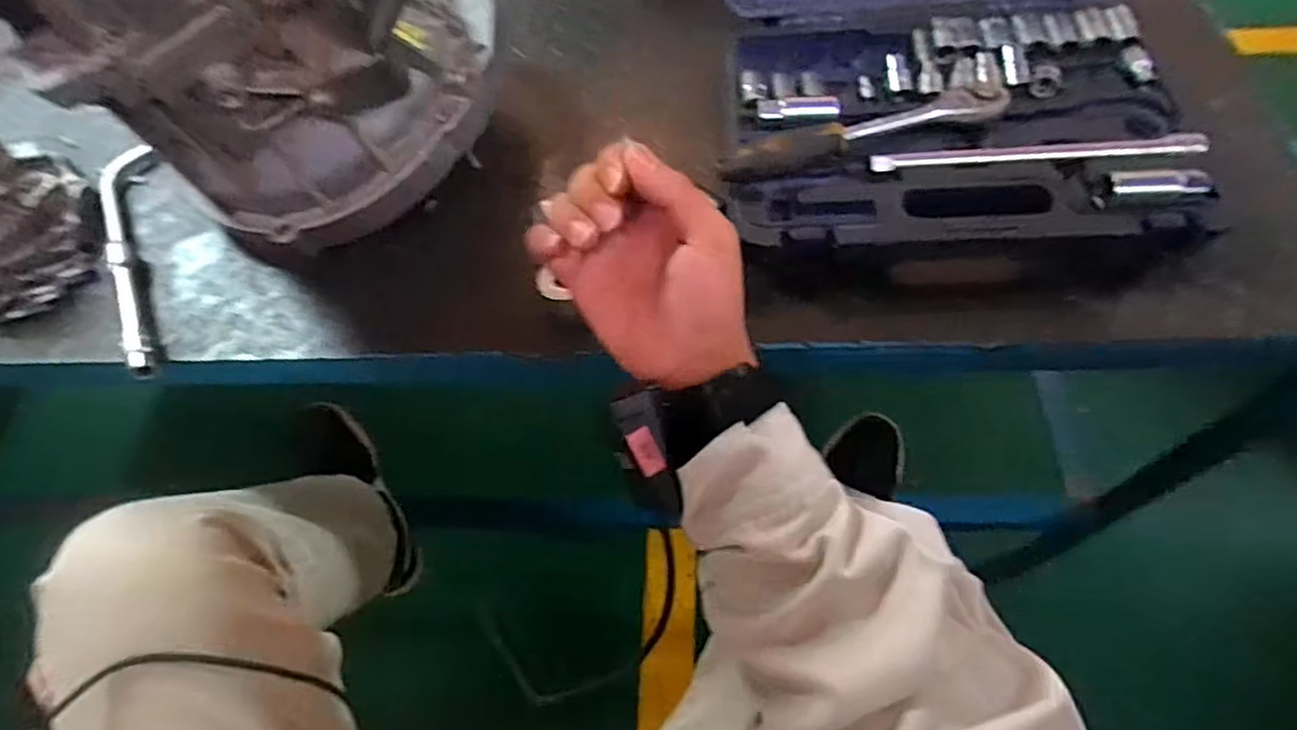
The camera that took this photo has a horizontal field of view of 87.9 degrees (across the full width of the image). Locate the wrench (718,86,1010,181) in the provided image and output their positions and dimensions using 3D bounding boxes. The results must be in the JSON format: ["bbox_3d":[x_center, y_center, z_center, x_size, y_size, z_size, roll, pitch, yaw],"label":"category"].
[{"bbox_3d":[0.171,-0.184,0.536,0.230,0.024,0.032,-16,61,-5],"label":"wrench"}]

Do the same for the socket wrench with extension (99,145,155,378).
[{"bbox_3d":[-0.463,-0.102,0.594,0.037,0.021,0.291,-21,62,-8],"label":"socket wrench with extension"}]

